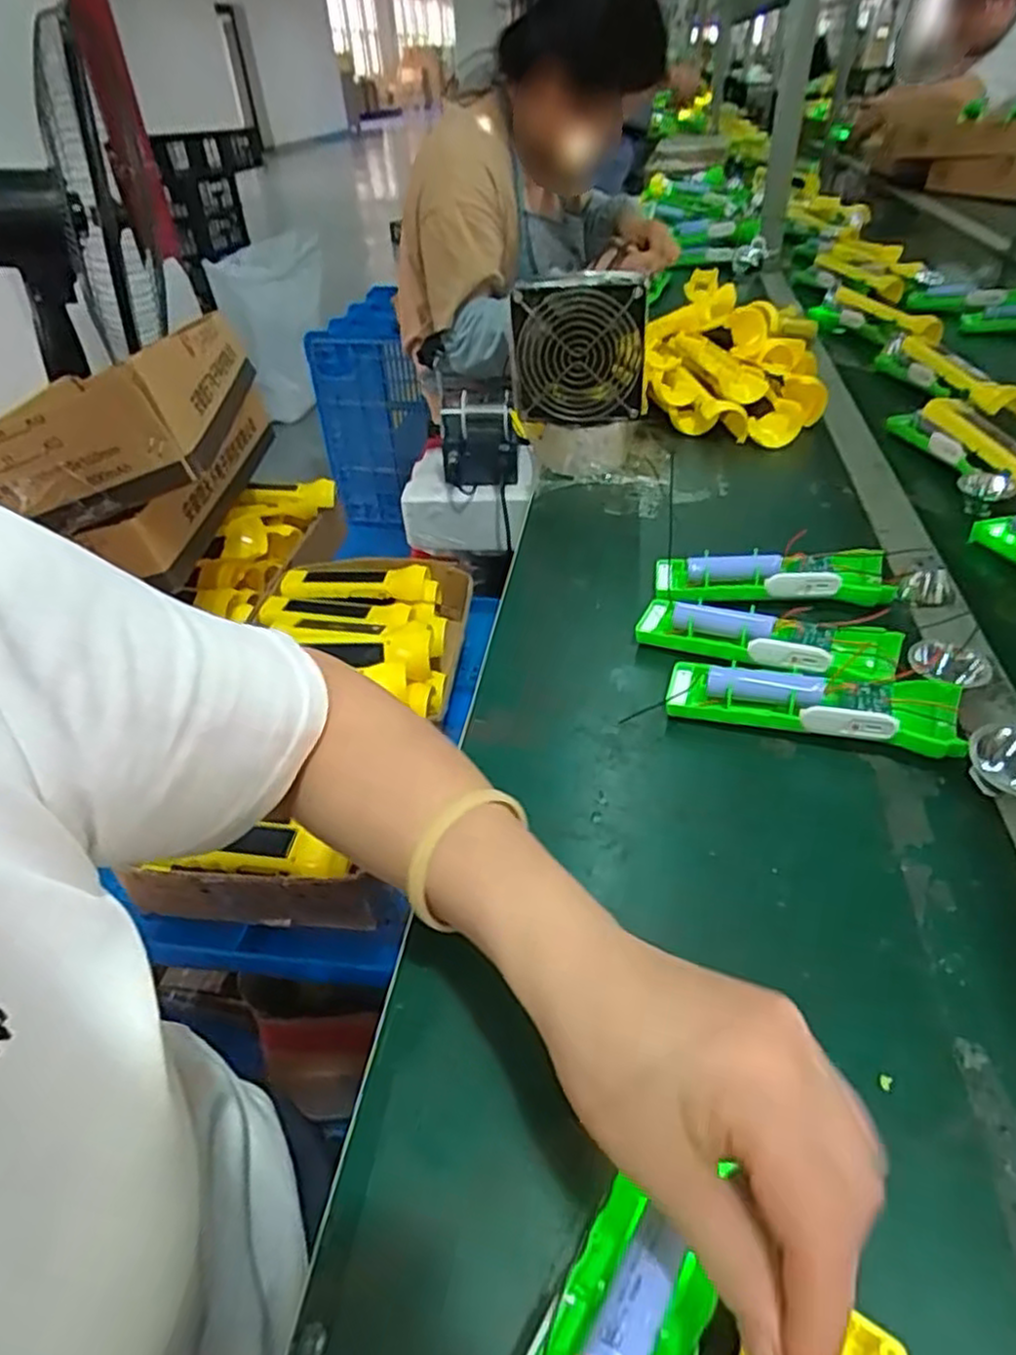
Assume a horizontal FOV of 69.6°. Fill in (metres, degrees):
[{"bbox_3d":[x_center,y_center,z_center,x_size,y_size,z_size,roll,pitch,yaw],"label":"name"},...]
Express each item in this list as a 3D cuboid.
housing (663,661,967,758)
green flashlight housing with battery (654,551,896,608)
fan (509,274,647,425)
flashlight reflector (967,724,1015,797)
[{"bbox_3d":[0.178,0.017,0.439,0.159,0.034,0.043,9,41,17],"label":"housing"},{"bbox_3d":[0.194,-0.071,0.540,0.165,0.033,0.047,2,40,9],"label":"green flashlight housing with battery"},{"bbox_3d":[0.065,-0.298,0.674,0.119,0.119,0.034,0,40,9],"label":"fan"},{"bbox_3d":[0.269,0.047,0.390,0.043,0.035,0.030,27,49,34],"label":"flashlight reflector"}]

